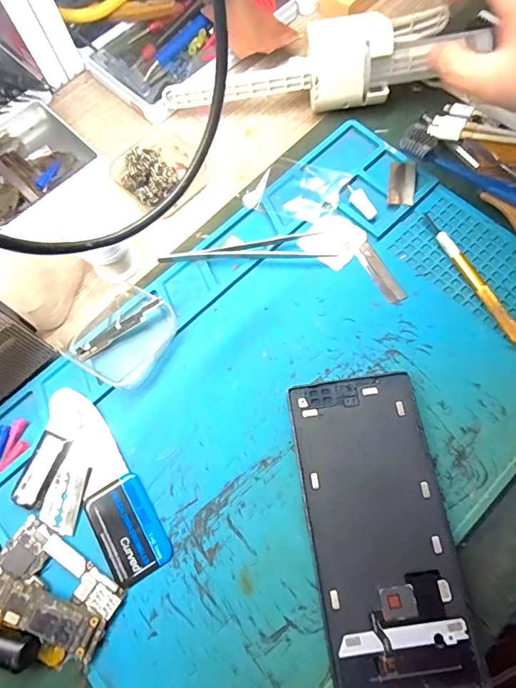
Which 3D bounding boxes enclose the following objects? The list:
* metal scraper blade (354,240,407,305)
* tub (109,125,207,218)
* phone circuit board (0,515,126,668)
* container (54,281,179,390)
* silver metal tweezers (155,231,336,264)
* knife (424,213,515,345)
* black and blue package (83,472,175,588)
[{"bbox_3d":[0.086,-0.050,0.289,0.015,0.004,0.048,-30,73,-7],"label":"metal scraper blade"},{"bbox_3d":[-0.076,-0.138,0.327,0.064,0.021,0.061,-41,75,-10],"label":"tub"},{"bbox_3d":[-0.114,0.137,0.230,0.074,0.006,0.044,31,64,12],"label":"phone circuit board"},{"bbox_3d":[-0.088,-0.007,0.274,0.059,0.018,0.064,32,76,12],"label":"container"},{"bbox_3d":[-0.009,-0.068,0.297,0.121,0.009,0.018,-3,72,1],"label":"silver metal tweezers"},{"bbox_3d":[0.151,-0.036,0.278,0.008,0.009,0.132,-25,73,-6],"label":"knife"},{"bbox_3d":[-0.076,0.107,0.241,0.034,0.004,0.055,-32,73,-8],"label":"black and blue package"}]

